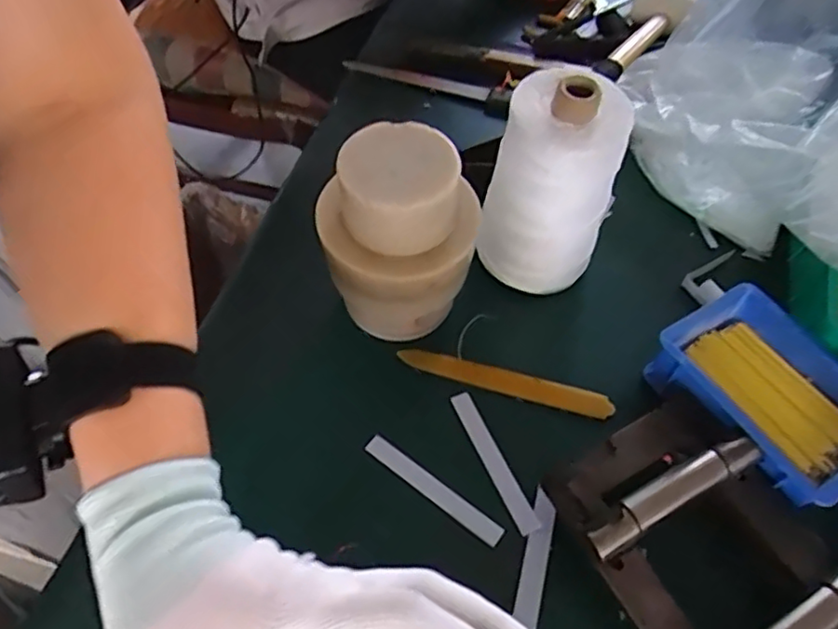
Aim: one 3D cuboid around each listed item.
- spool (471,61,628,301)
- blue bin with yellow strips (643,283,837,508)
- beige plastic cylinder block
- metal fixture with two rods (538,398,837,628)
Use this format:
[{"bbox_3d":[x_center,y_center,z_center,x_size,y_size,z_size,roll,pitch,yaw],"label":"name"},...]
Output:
[{"bbox_3d":[0.099,-0.093,0.481,0.086,0.166,0.078,21,59,14],"label":"spool"},{"bbox_3d":[0.245,0.058,0.449,0.105,0.052,0.146,-32,62,-19],"label":"blue bin with yellow strips"},{"bbox_3d":[-0.014,-0.047,0.463,0.107,0.150,0.090,2,57,0],"label":"beige plastic cylinder block"},{"bbox_3d":[0.185,0.152,0.390,0.144,0.052,0.194,-25,60,-15],"label":"metal fixture with two rods"}]

